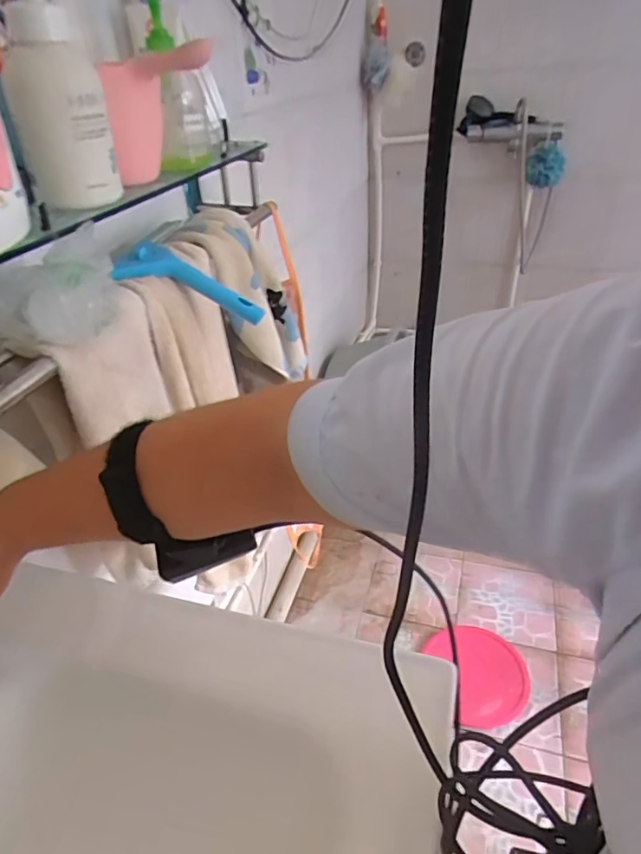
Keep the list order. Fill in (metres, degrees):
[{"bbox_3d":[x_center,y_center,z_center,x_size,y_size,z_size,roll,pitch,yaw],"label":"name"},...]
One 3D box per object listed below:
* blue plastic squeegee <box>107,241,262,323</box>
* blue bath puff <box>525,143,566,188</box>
[{"bbox_3d":[-0.136,-0.157,0.586,0.157,0.029,0.073,23,34,-10],"label":"blue plastic squeegee"},{"bbox_3d":[0.692,-0.807,1.665,0.113,0.110,0.119,7,36,20],"label":"blue bath puff"}]

